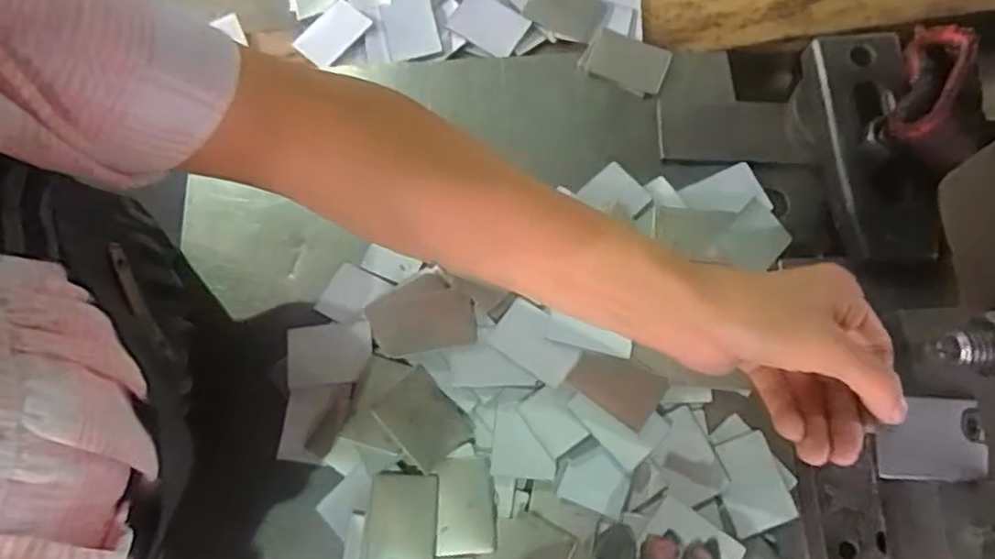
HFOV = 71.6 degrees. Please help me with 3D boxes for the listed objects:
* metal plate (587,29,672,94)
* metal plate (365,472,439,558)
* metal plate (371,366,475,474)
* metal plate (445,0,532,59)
[{"bbox_3d":[0.086,-0.141,0.446,0.048,0.005,0.037,23,74,8],"label":"metal plate"},{"bbox_3d":[-0.050,0.128,0.364,0.036,0.005,0.049,3,72,2],"label":"metal plate"},{"bbox_3d":[-0.040,0.077,0.376,0.036,0.005,0.047,-43,76,-12],"label":"metal plate"},{"bbox_3d":[-0.007,-0.170,0.459,0.048,0.007,0.035,35,91,9],"label":"metal plate"}]

